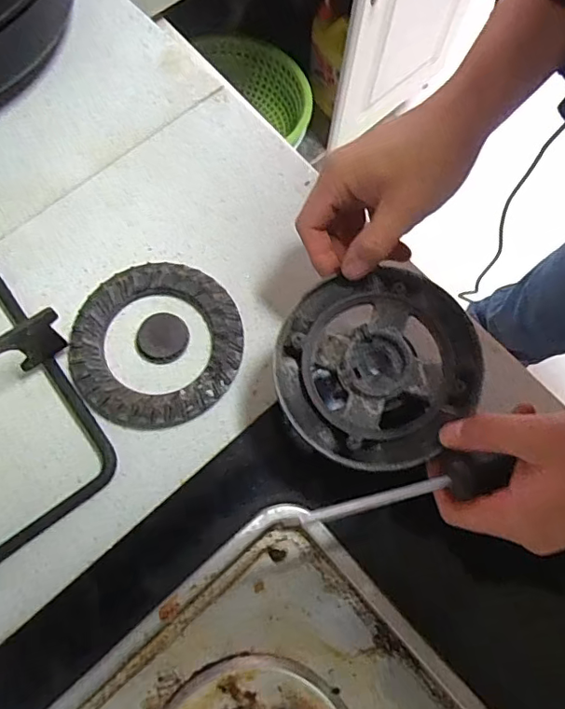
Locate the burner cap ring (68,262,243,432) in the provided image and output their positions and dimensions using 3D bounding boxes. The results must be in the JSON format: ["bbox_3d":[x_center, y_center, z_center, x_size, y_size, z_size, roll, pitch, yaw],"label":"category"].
[{"bbox_3d":[-0.092,-0.009,0.382,0.121,0.017,0.121,1,71,-2],"label":"burner cap ring"}]

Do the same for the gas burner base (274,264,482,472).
[{"bbox_3d":[0.057,0.005,0.322,0.117,0.021,0.124,1,71,-2],"label":"gas burner base"}]

